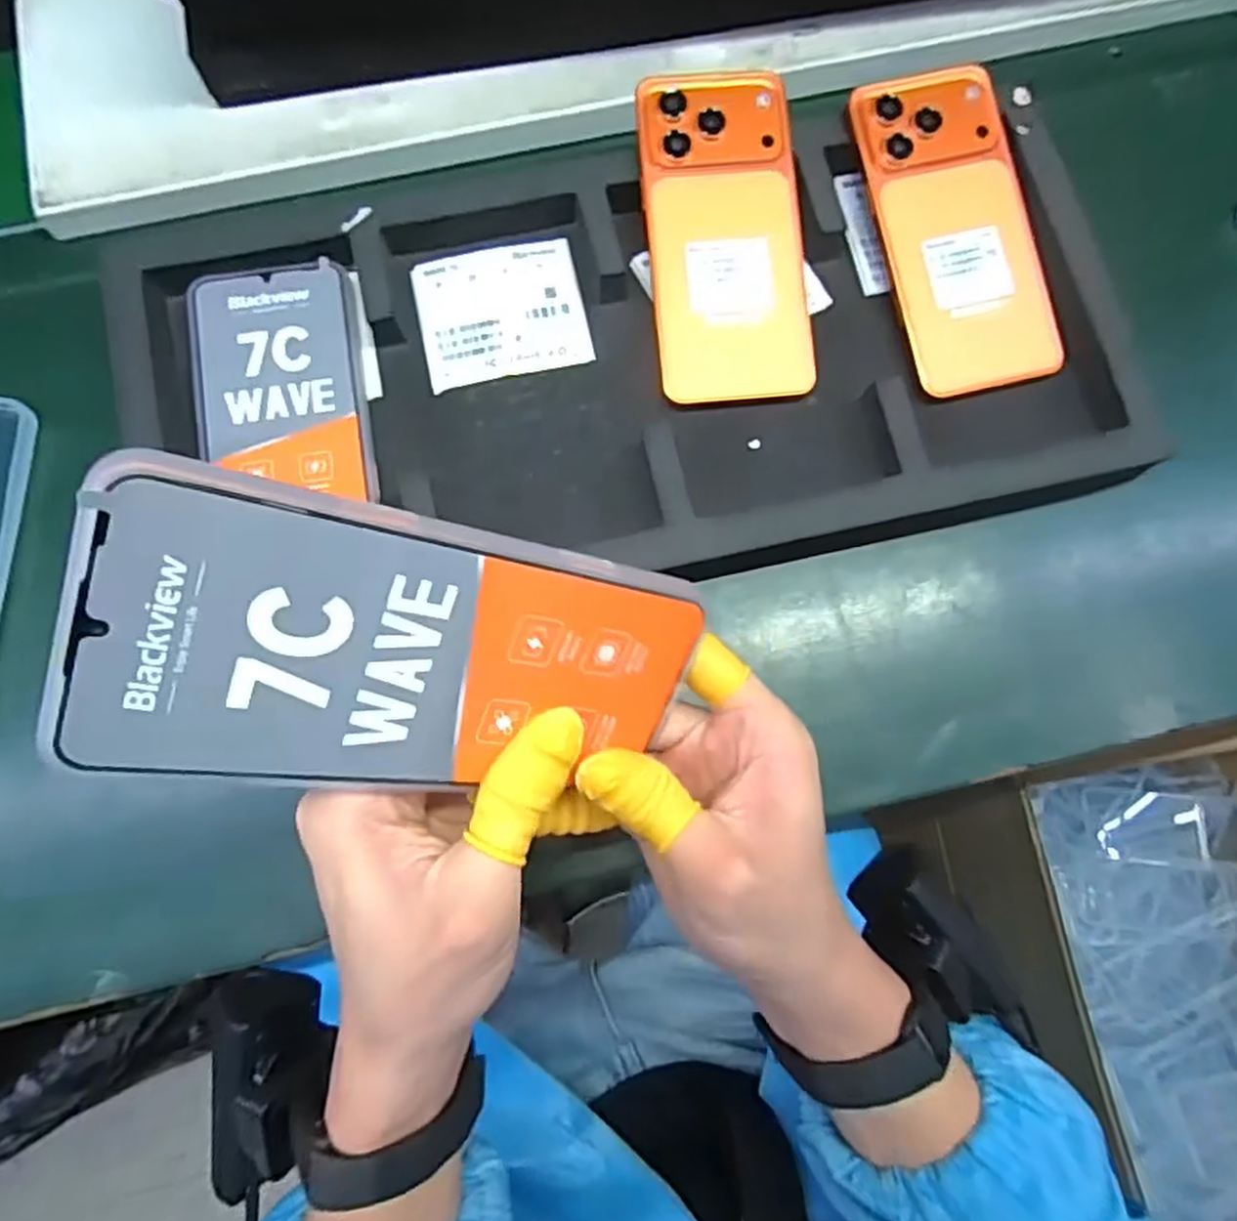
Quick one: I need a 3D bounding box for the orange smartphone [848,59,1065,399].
[{"bbox_3d":[0.172,-0.193,0.375,0.078,0.006,0.165,-13,87,-4],"label":"orange smartphone"}]

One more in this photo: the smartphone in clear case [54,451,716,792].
[{"bbox_3d":[-0.051,0.014,0.201,0.159,0.006,0.077,11,109,-33],"label":"smartphone in clear case"}]

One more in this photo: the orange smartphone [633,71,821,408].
[{"bbox_3d":[0.054,-0.185,0.369,0.077,0.007,0.161,-6,89,-2],"label":"orange smartphone"}]

